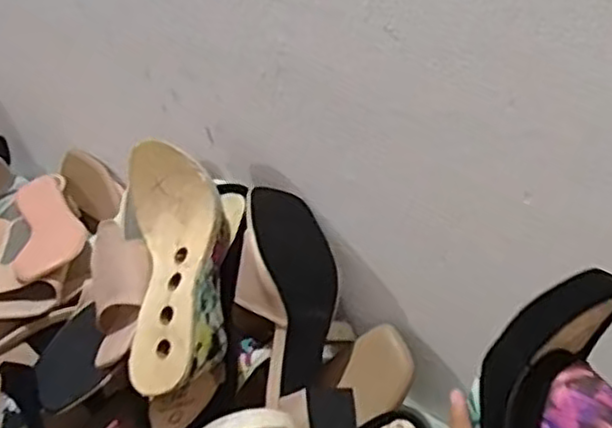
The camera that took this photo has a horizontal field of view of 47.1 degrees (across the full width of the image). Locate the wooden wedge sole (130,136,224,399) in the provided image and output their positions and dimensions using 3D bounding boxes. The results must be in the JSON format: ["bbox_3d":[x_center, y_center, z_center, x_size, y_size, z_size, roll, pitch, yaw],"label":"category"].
[{"bbox_3d":[-0.115,0.044,0.618,0.091,0.066,0.227,-7,61,-5],"label":"wooden wedge sole"}]

